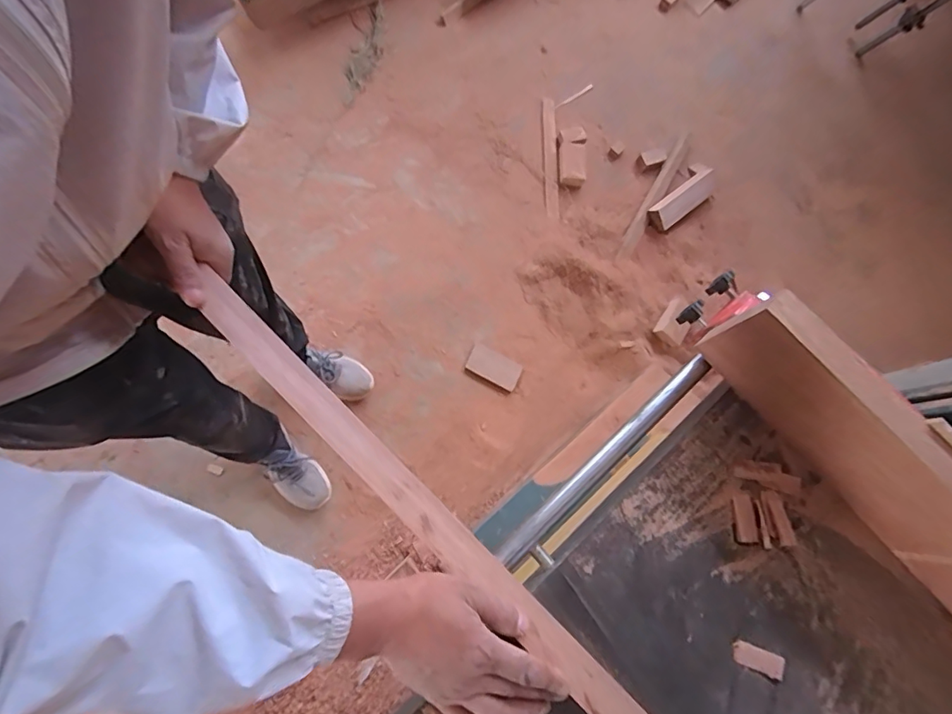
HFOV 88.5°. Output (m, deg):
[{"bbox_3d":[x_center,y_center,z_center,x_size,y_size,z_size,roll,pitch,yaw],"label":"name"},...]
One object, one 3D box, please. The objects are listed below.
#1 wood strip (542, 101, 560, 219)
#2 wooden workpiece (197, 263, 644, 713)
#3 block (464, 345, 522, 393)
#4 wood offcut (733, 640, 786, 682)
[{"bbox_3d":[0.236,-0.625,1.547,0.037,0.017,0.388,-2,86,-2],"label":"wood strip"},{"bbox_3d":[-0.034,0.152,0.428,0.594,0.013,0.034,44,77,6],"label":"wooden workpiece"},{"bbox_3d":[0.047,0.032,1.362,0.150,0.036,0.096,24,74,6],"label":"block"},{"bbox_3d":[0.260,0.278,0.449,0.048,0.004,0.021,21,74,0],"label":"wood offcut"}]

